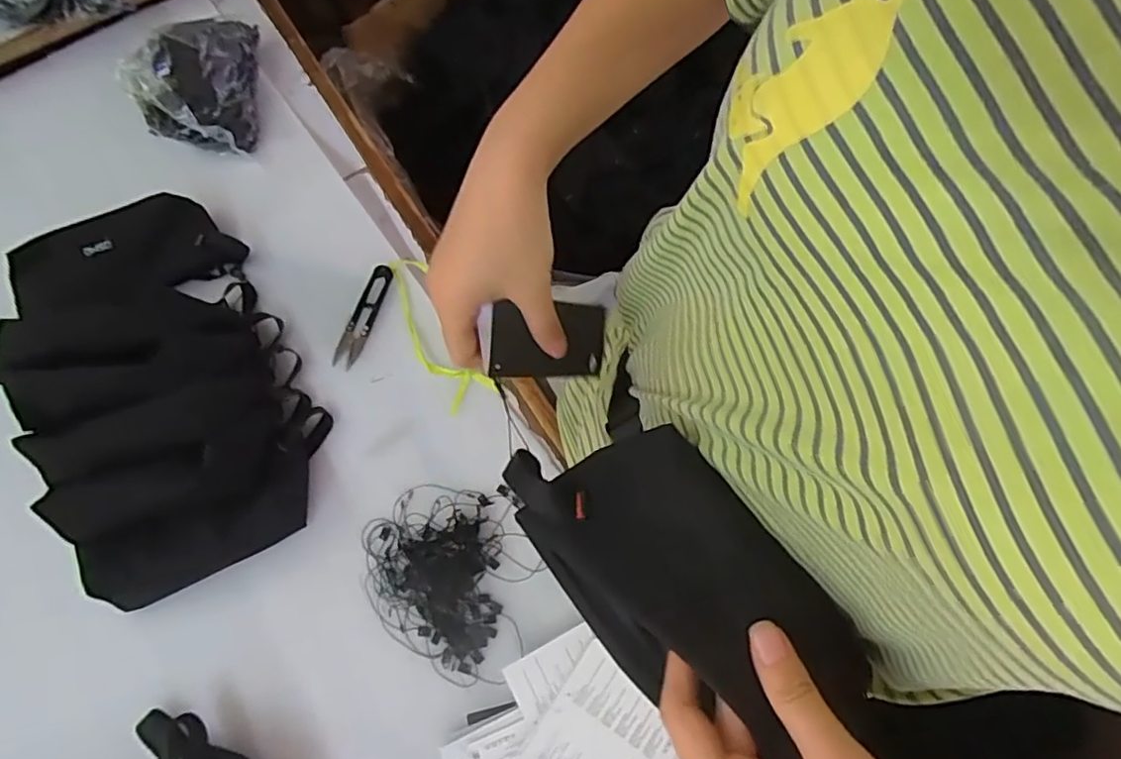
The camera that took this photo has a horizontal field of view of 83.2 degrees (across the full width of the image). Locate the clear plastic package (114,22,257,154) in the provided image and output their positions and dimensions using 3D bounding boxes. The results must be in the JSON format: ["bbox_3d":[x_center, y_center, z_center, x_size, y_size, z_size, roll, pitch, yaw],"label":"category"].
[{"bbox_3d":[-0.370,-0.310,0.643,0.101,0.078,0.151,-10,71,-2],"label":"clear plastic package"}]

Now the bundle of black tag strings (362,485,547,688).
[{"bbox_3d":[-0.085,0.162,0.507,0.135,0.013,0.145,-21,72,-6],"label":"bundle of black tag strings"}]

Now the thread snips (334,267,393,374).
[{"bbox_3d":[-0.181,-0.059,0.577,0.022,0.013,0.100,20,72,8],"label":"thread snips"}]

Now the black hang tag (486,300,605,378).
[{"bbox_3d":[-0.008,-0.025,0.393,0.086,0.008,0.045,-3,109,-38],"label":"black hang tag"}]

